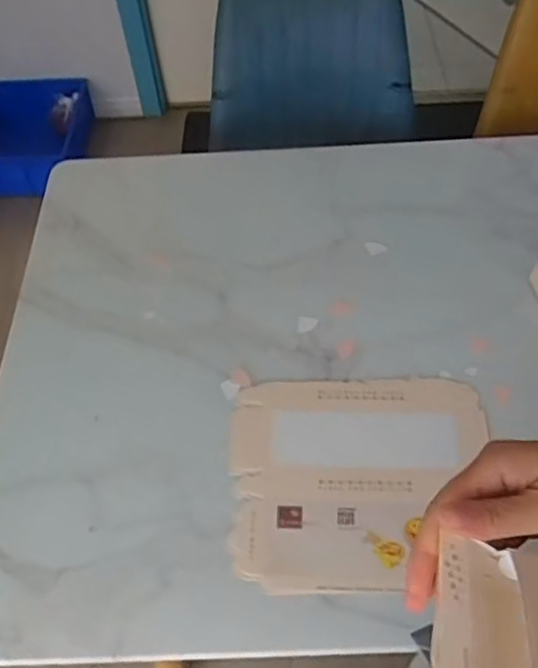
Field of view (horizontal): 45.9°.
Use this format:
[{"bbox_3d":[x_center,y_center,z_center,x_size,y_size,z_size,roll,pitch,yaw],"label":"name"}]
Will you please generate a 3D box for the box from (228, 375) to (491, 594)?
[{"bbox_3d":[0.103,0.157,0.718,0.285,0.009,0.247,-1,55,2],"label":"box"}]

